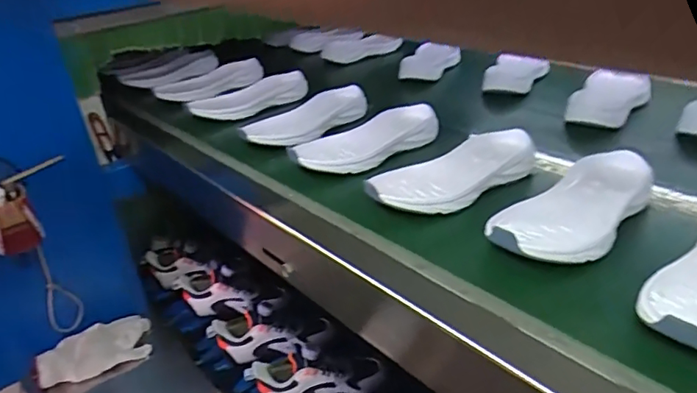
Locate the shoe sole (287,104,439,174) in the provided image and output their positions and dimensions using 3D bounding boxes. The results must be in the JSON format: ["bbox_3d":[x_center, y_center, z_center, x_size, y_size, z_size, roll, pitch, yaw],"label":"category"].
[{"bbox_3d":[0.024,-0.072,0.673,0.203,0.031,0.088,-20,31,-24],"label":"shoe sole"}]

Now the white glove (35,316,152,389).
[{"bbox_3d":[-0.444,0.268,0.913,0.184,0.047,0.090,-22,31,-26],"label":"white glove"}]

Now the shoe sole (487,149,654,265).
[{"bbox_3d":[0.214,0.007,0.486,0.198,0.028,0.087,-28,34,-34],"label":"shoe sole"}]

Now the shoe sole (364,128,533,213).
[{"bbox_3d":[0.114,-0.027,0.574,0.203,0.033,0.085,-21,31,-25],"label":"shoe sole"}]

